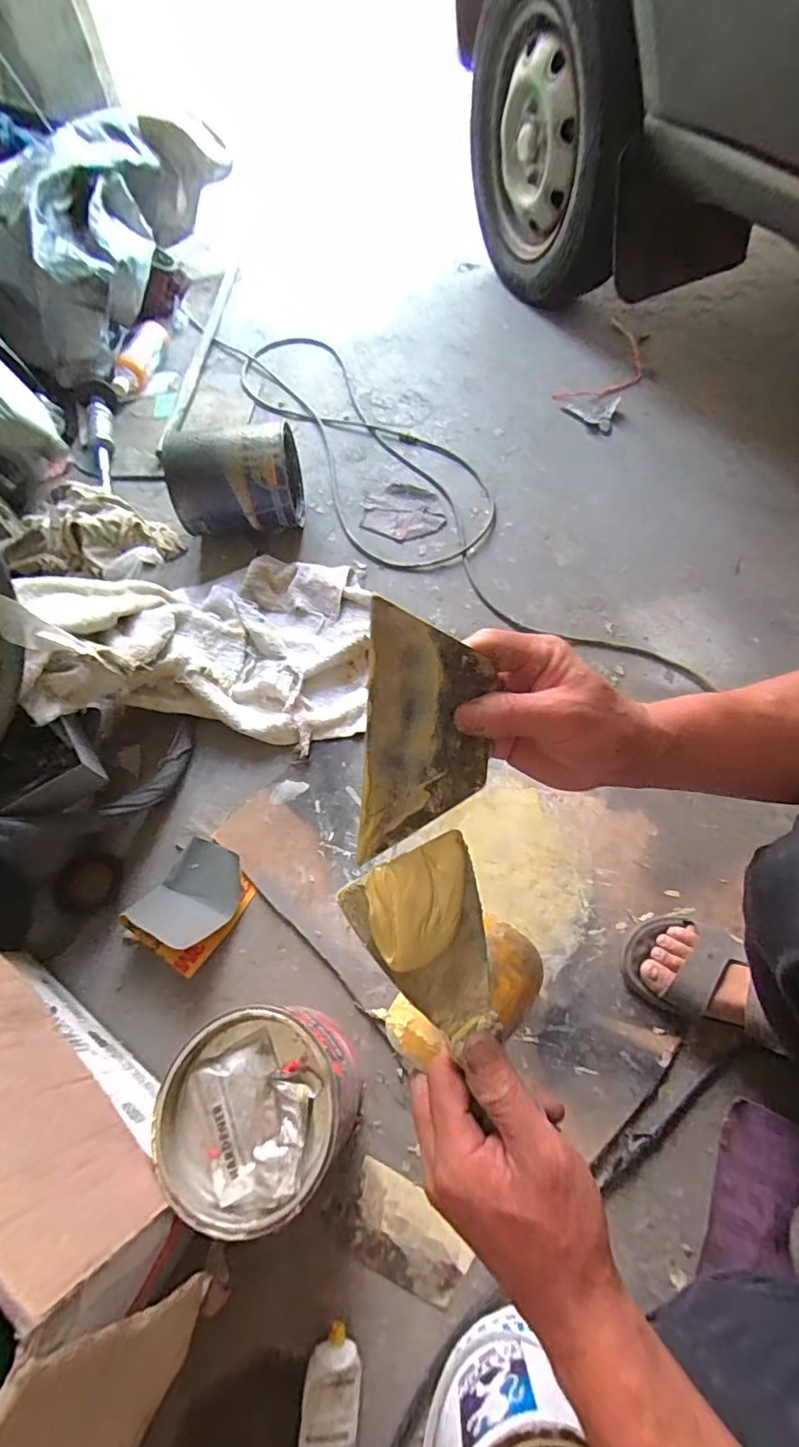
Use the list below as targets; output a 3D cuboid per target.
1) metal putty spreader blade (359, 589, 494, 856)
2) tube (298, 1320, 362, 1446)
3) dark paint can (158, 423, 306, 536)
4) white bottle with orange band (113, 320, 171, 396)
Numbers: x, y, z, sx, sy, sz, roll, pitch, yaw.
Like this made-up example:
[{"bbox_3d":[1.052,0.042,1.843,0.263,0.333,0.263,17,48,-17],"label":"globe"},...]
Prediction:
[{"bbox_3d":[0.017,0.004,0.284,0.077,0.128,0.006,-5,19,-28],"label":"metal putty spreader blade"},{"bbox_3d":[-0.059,0.604,0.446,0.050,0.030,0.138,5,63,3],"label":"tube"},{"bbox_3d":[-0.279,-0.413,0.913,0.204,0.158,0.148,-5,63,0],"label":"dark paint can"},{"bbox_3d":[-0.572,-0.817,1.187,0.047,0.061,0.223,14,64,8],"label":"white bottle with orange band"}]

